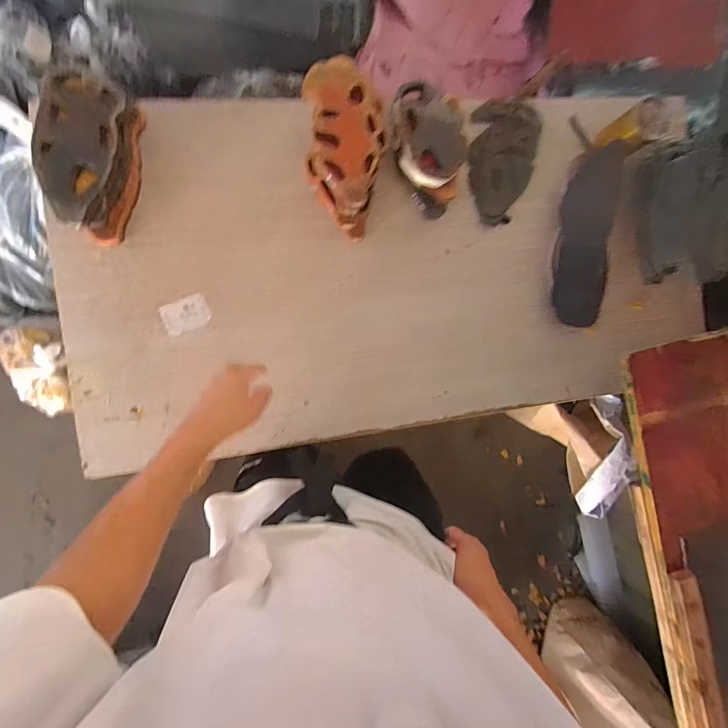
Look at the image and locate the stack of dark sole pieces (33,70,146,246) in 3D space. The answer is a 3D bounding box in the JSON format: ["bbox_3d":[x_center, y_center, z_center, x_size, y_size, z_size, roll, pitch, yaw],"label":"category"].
[{"bbox_3d":[-0.400,-0.294,0.559,0.106,0.071,0.214,7,90,-9],"label":"stack of dark sole pieces"}]

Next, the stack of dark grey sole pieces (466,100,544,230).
[{"bbox_3d":[0.267,-0.382,0.722,0.145,0.042,0.239,1,91,-9],"label":"stack of dark grey sole pieces"}]

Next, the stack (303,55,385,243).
[{"bbox_3d":[-0.030,-0.334,0.602,0.112,0.101,0.231,-3,91,-9],"label":"stack"}]

